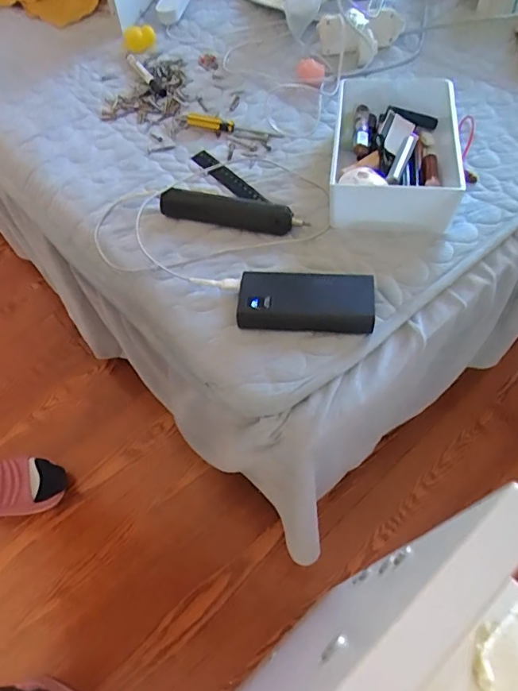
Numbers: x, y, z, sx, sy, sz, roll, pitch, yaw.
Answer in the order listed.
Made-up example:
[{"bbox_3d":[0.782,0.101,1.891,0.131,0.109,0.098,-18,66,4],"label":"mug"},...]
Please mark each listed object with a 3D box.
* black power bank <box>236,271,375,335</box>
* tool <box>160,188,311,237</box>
[{"bbox_3d":[0.048,-0.047,0.527,0.138,0.032,0.062,4,62,5],"label":"black power bank"},{"bbox_3d":[-0.032,-0.166,0.609,0.176,0.025,0.038,13,63,10],"label":"tool"}]

